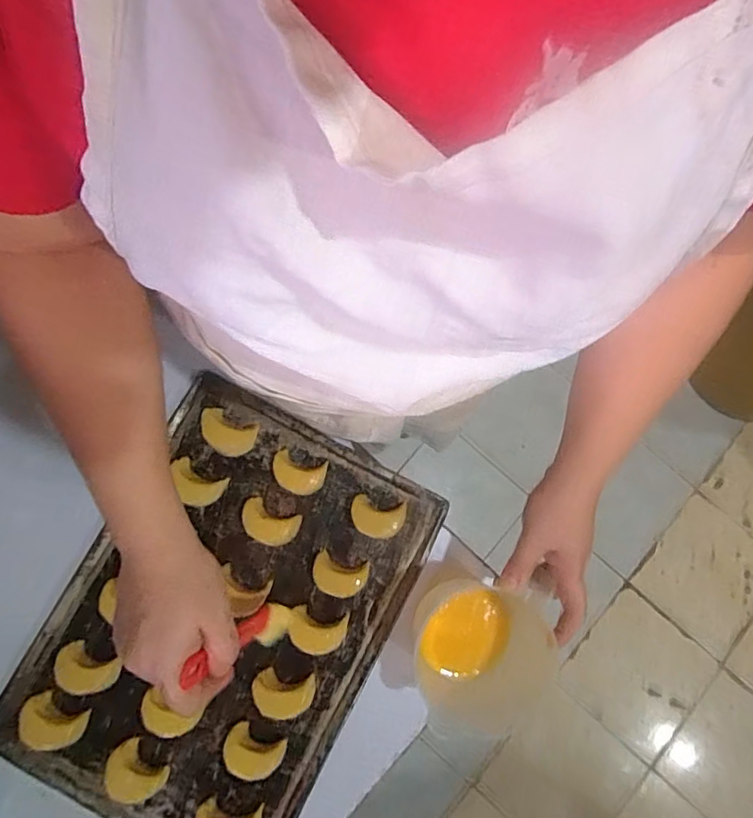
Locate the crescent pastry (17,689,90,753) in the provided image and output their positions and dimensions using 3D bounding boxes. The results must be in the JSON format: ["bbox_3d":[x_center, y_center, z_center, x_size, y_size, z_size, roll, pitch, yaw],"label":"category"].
[{"bbox_3d":[-0.339,0.328,0.560,0.064,0.023,0.045,28,80,2],"label":"crescent pastry"}]

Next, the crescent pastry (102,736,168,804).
[{"bbox_3d":[-0.249,0.375,0.549,0.060,0.025,0.042,40,81,4],"label":"crescent pastry"}]

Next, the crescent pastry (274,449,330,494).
[{"bbox_3d":[-0.089,0.074,0.606,0.059,0.019,0.042,18,80,0],"label":"crescent pastry"}]

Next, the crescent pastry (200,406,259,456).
[{"bbox_3d":[-0.170,0.028,0.610,0.061,0.029,0.044,23,80,1],"label":"crescent pastry"}]

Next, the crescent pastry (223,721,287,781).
[{"bbox_3d":[-0.128,0.357,0.556,0.060,0.038,0.033,23,80,1],"label":"crescent pastry"}]

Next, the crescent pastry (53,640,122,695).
[{"bbox_3d":[-0.307,0.275,0.565,0.061,0.019,0.045,22,80,1],"label":"crescent pastry"}]

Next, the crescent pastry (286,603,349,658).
[{"bbox_3d":[-0.064,0.239,0.574,0.060,0.025,0.043,15,80,0],"label":"crescent pastry"}]

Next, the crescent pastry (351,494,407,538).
[{"bbox_3d":[0.001,0.121,0.596,0.059,0.017,0.042,15,80,0],"label":"crescent pastry"}]

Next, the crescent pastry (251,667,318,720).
[{"bbox_3d":[-0.099,0.302,0.567,0.064,0.026,0.041,8,80,-2],"label":"crescent pastry"}]

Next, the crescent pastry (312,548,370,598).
[{"bbox_3d":[-0.041,0.182,0.587,0.059,0.019,0.041,20,80,0],"label":"crescent pastry"}]

